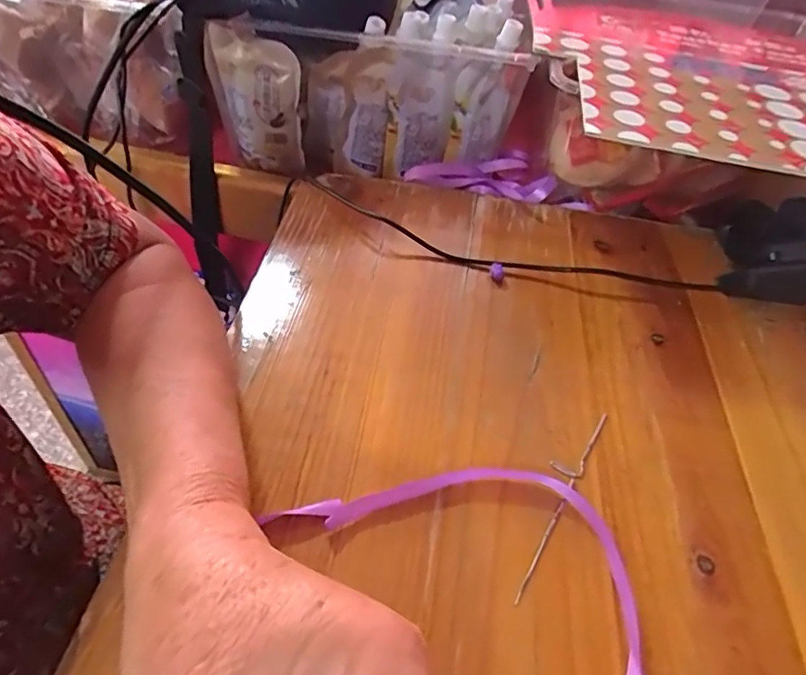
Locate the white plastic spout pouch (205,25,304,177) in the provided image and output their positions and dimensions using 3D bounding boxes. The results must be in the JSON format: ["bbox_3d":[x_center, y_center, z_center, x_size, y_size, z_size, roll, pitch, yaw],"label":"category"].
[{"bbox_3d":[-0.132,-0.209,0.502,0.083,0.127,0.015,16,48,4],"label":"white plastic spout pouch"}]

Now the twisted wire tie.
[{"bbox_3d":[0.078,0.076,0.286,0.016,0.004,0.123,29,50,20],"label":"twisted wire tie"}]

